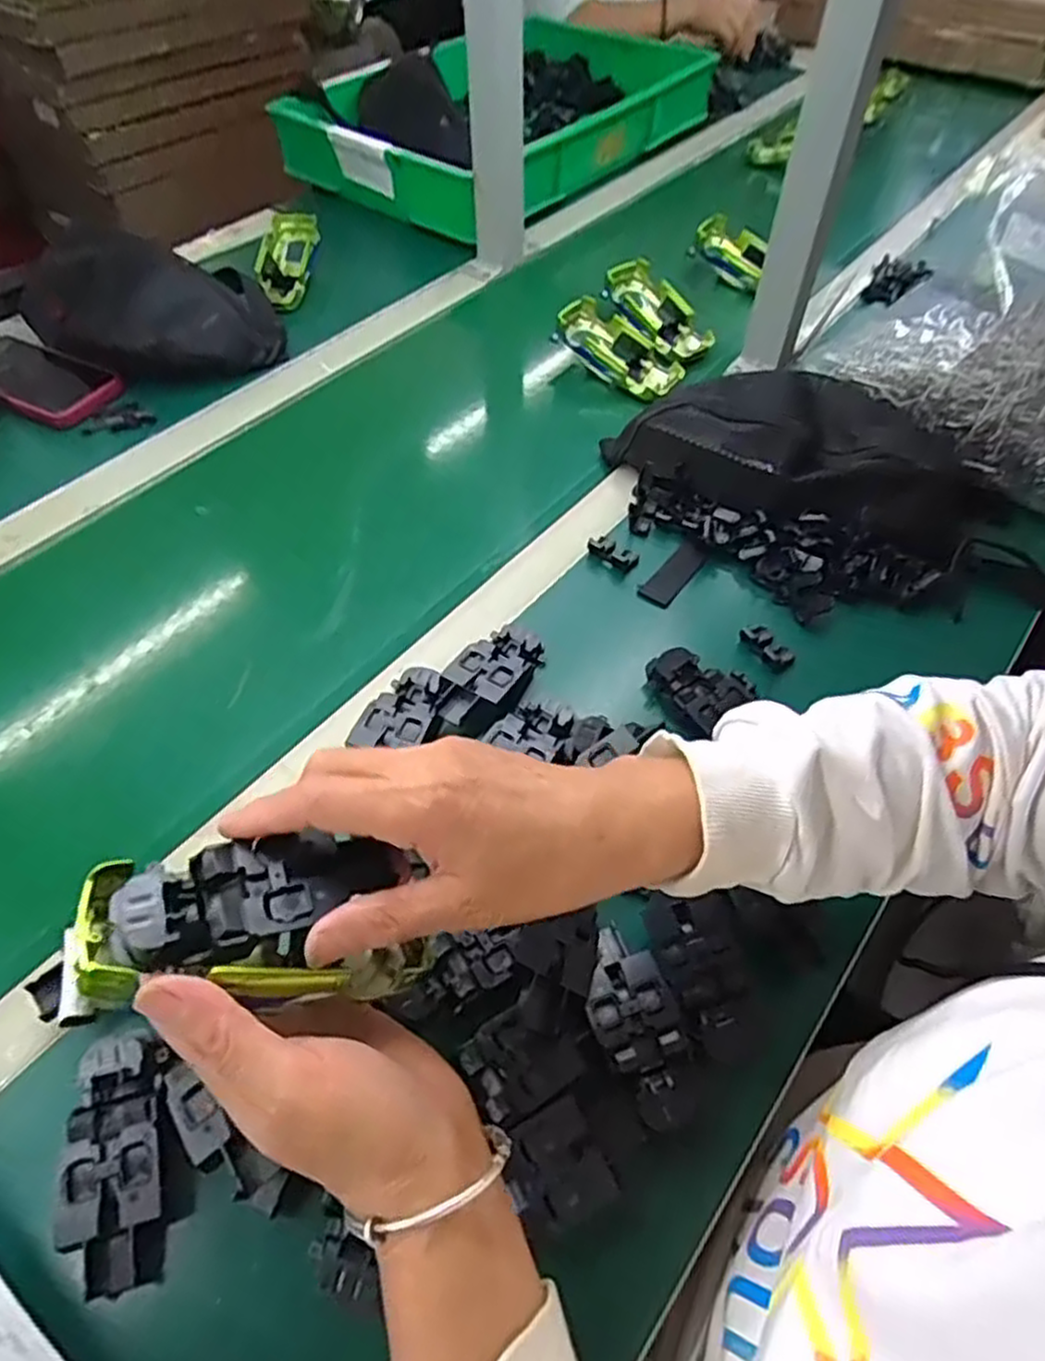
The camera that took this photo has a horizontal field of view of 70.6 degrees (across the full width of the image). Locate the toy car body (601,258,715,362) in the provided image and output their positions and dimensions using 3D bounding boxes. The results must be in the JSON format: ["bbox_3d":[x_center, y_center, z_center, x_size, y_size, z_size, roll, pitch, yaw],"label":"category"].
[{"bbox_3d":[0.135,-0.386,0.773,0.067,0.034,0.137,-29,73,-20],"label":"toy car body"}]

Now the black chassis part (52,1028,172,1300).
[{"bbox_3d":[-0.185,0.218,0.337,0.042,0.020,0.102,-10,67,-7],"label":"black chassis part"}]

